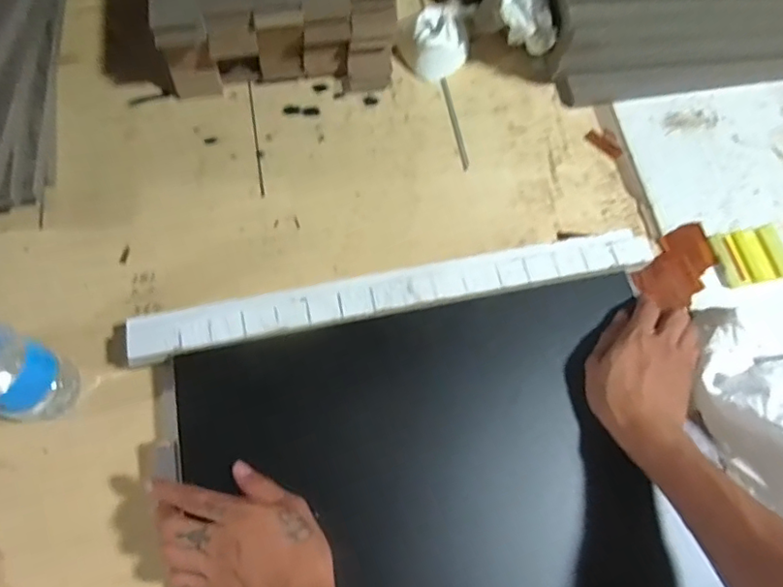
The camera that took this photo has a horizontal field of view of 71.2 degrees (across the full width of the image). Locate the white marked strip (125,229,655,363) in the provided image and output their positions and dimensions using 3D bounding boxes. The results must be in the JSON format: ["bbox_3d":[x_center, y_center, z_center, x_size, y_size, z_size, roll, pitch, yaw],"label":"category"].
[{"bbox_3d":[0.007,-0.002,0.524,0.500,0.010,0.039,-10,70,-6],"label":"white marked strip"}]

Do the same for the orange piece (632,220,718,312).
[{"bbox_3d":[0.313,-0.031,0.592,0.061,0.009,0.103,41,73,14],"label":"orange piece"}]

